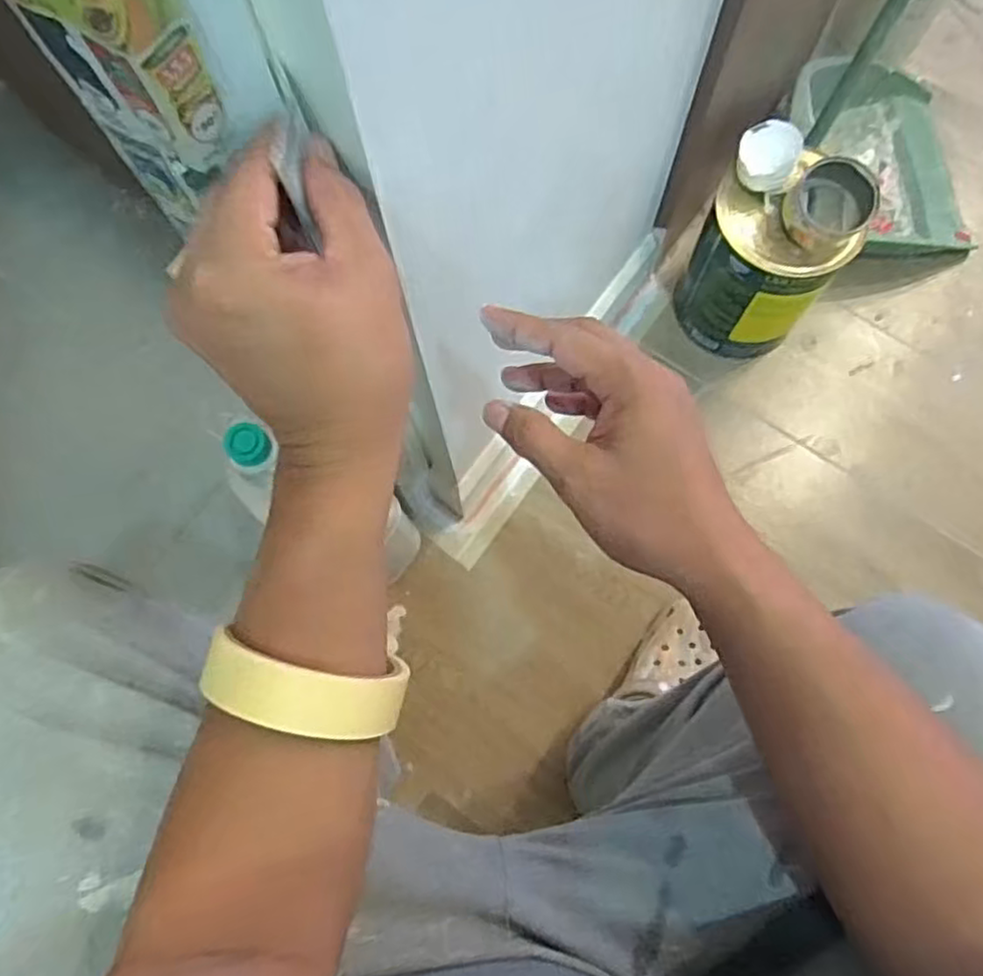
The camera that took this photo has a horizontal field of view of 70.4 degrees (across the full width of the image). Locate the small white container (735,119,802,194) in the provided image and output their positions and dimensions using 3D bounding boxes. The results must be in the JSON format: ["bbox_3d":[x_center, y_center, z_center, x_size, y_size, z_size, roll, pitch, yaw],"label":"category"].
[{"bbox_3d":[0.298,-0.356,0.754,0.063,0.045,0.062,0,76,2],"label":"small white container"}]

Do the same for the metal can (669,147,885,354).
[{"bbox_3d":[0.322,-0.270,0.837,0.154,0.233,0.146,0,76,2],"label":"metal can"}]

